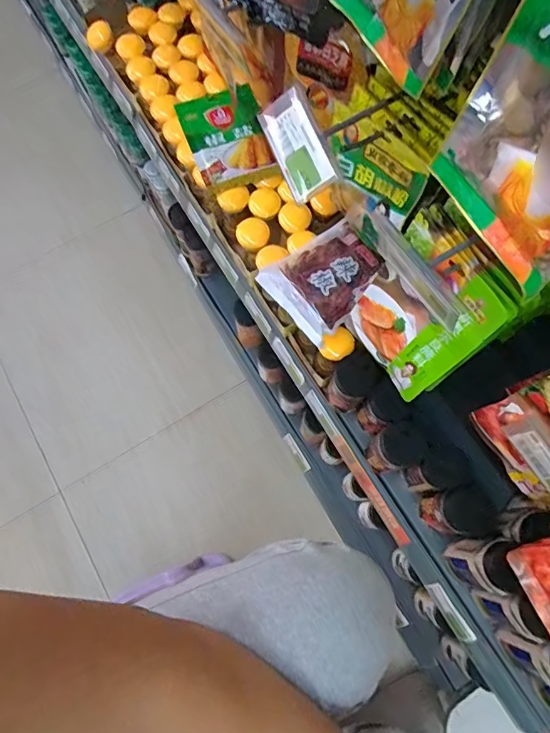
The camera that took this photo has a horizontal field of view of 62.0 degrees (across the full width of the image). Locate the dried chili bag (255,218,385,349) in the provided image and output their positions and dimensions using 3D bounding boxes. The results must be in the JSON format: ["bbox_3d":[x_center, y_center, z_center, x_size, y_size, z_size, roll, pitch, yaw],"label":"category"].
[{"bbox_3d":[0.071,-0.121,0.619,0.146,0.044,0.124,-39,76,-10],"label":"dried chili bag"}]

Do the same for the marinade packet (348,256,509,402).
[{"bbox_3d":[0.139,-0.047,0.460,0.012,0.169,0.120,-22,70,-28],"label":"marinade packet"}]

